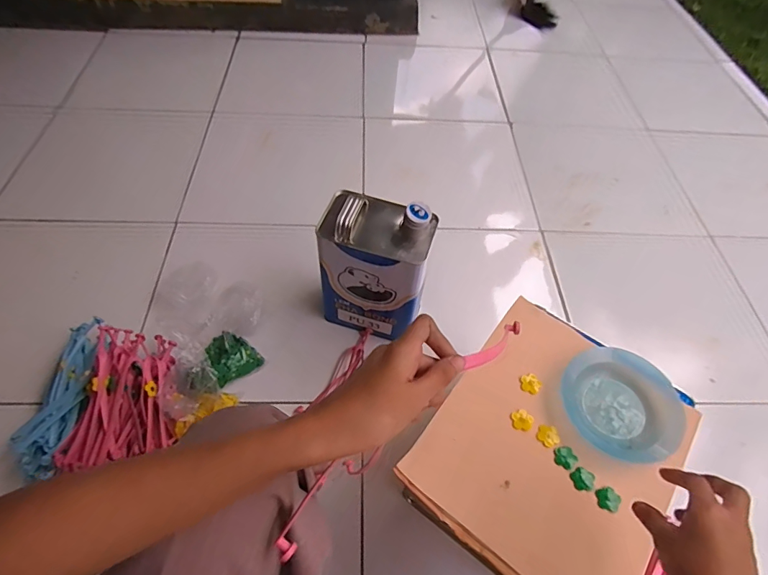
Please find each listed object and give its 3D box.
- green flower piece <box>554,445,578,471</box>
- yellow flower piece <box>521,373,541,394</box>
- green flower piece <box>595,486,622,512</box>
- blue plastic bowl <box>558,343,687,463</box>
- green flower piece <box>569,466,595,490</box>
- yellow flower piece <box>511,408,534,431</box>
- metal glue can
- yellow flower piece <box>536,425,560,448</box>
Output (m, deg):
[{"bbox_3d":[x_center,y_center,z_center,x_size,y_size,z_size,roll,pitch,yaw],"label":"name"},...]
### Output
[{"bbox_3d":[0.193,0.182,0.476,0.021,0.006,0.023,2,56,-3],"label":"green flower piece"},{"bbox_3d":[0.172,0.112,0.521,0.023,0.004,0.024,6,56,0],"label":"yellow flower piece"},{"bbox_3d":[0.228,0.215,0.452,0.022,0.004,0.022,-9,59,14],"label":"green flower piece"},{"bbox_3d":[0.263,0.128,0.496,0.110,0.030,0.126,-33,64,-23],"label":"blue plastic bowl"},{"bbox_3d":[0.206,0.200,0.464,0.023,0.004,0.022,-6,60,11],"label":"green flower piece"},{"bbox_3d":[0.155,0.147,0.496,0.023,0.004,0.023,2,56,-3],"label":"yellow flower piece"},{"bbox_3d":[-0.014,-0.033,0.736,0.170,0.244,0.123,24,58,12],"label":"metal glue can"},{"bbox_3d":[0.179,0.162,0.487,0.023,0.004,0.024,0,56,-4],"label":"yellow flower piece"}]

